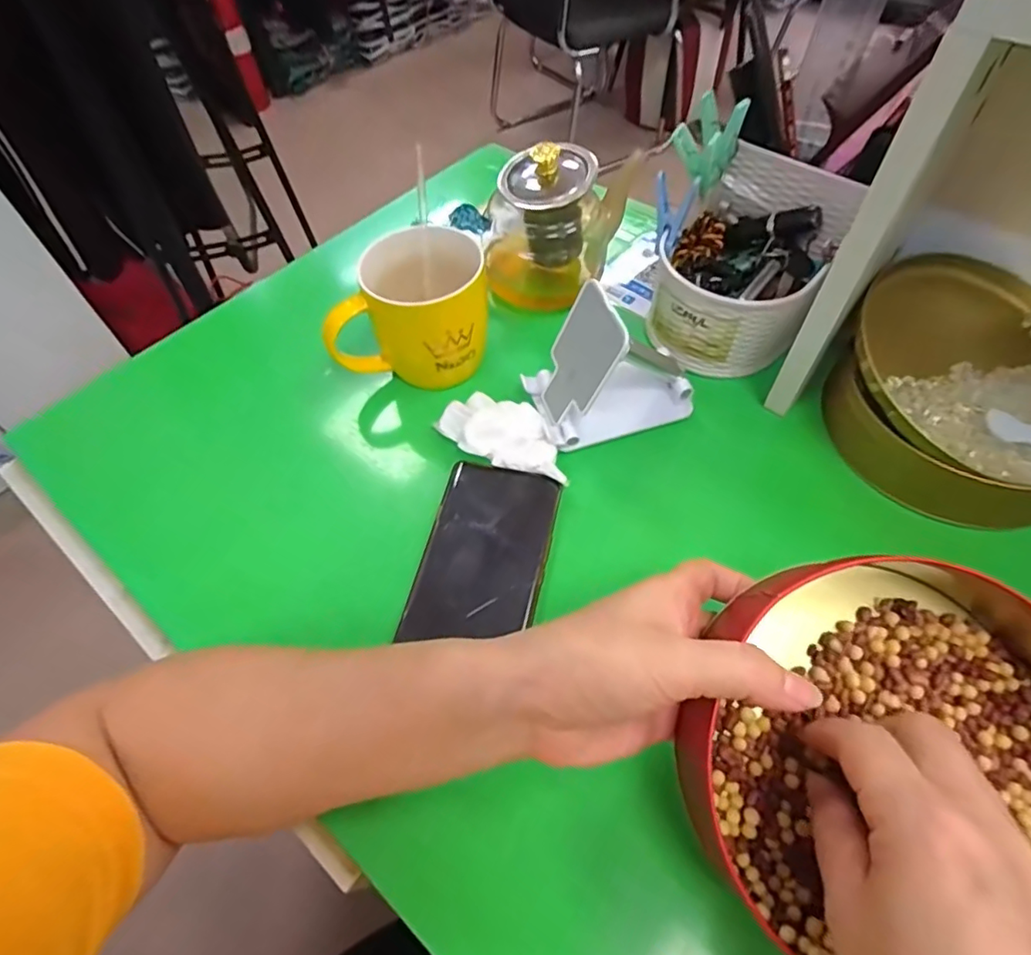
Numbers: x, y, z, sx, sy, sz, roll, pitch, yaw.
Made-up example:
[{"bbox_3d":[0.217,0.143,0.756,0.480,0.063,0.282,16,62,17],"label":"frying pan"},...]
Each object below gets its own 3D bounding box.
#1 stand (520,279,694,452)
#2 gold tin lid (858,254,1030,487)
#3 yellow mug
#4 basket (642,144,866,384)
[{"bbox_3d":[0.067,-0.080,0.389,0.107,0.093,0.062,-17,57,-9],"label":"stand"},{"bbox_3d":[0.300,-0.076,0.370,0.163,0.023,0.164,2,63,-5],"label":"gold tin lid"},{"bbox_3d":[-0.077,-0.119,0.424,0.113,0.096,0.077,-4,56,0],"label":"yellow mug"},{"bbox_3d":[0.167,-0.155,0.426,0.110,0.103,0.130,31,62,21],"label":"basket"}]

